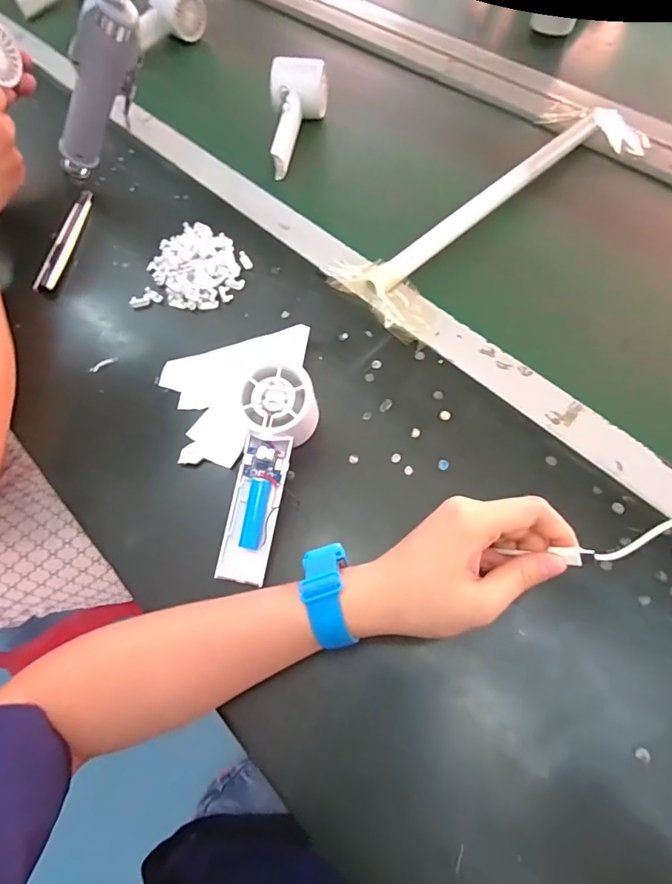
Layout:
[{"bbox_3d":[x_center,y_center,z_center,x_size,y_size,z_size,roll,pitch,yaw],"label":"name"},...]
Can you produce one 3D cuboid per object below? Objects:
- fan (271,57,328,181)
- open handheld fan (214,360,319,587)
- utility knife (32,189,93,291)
[{"bbox_3d":[-0.056,-0.373,0.541,0.057,0.050,0.145,13,78,10],"label":"fan"},{"bbox_3d":[-0.052,0.022,0.347,0.052,0.050,0.157,12,85,10],"label":"open handheld fan"},{"bbox_3d":[-0.280,-0.212,0.482,0.017,0.014,0.133,5,64,6],"label":"utility knife"}]

